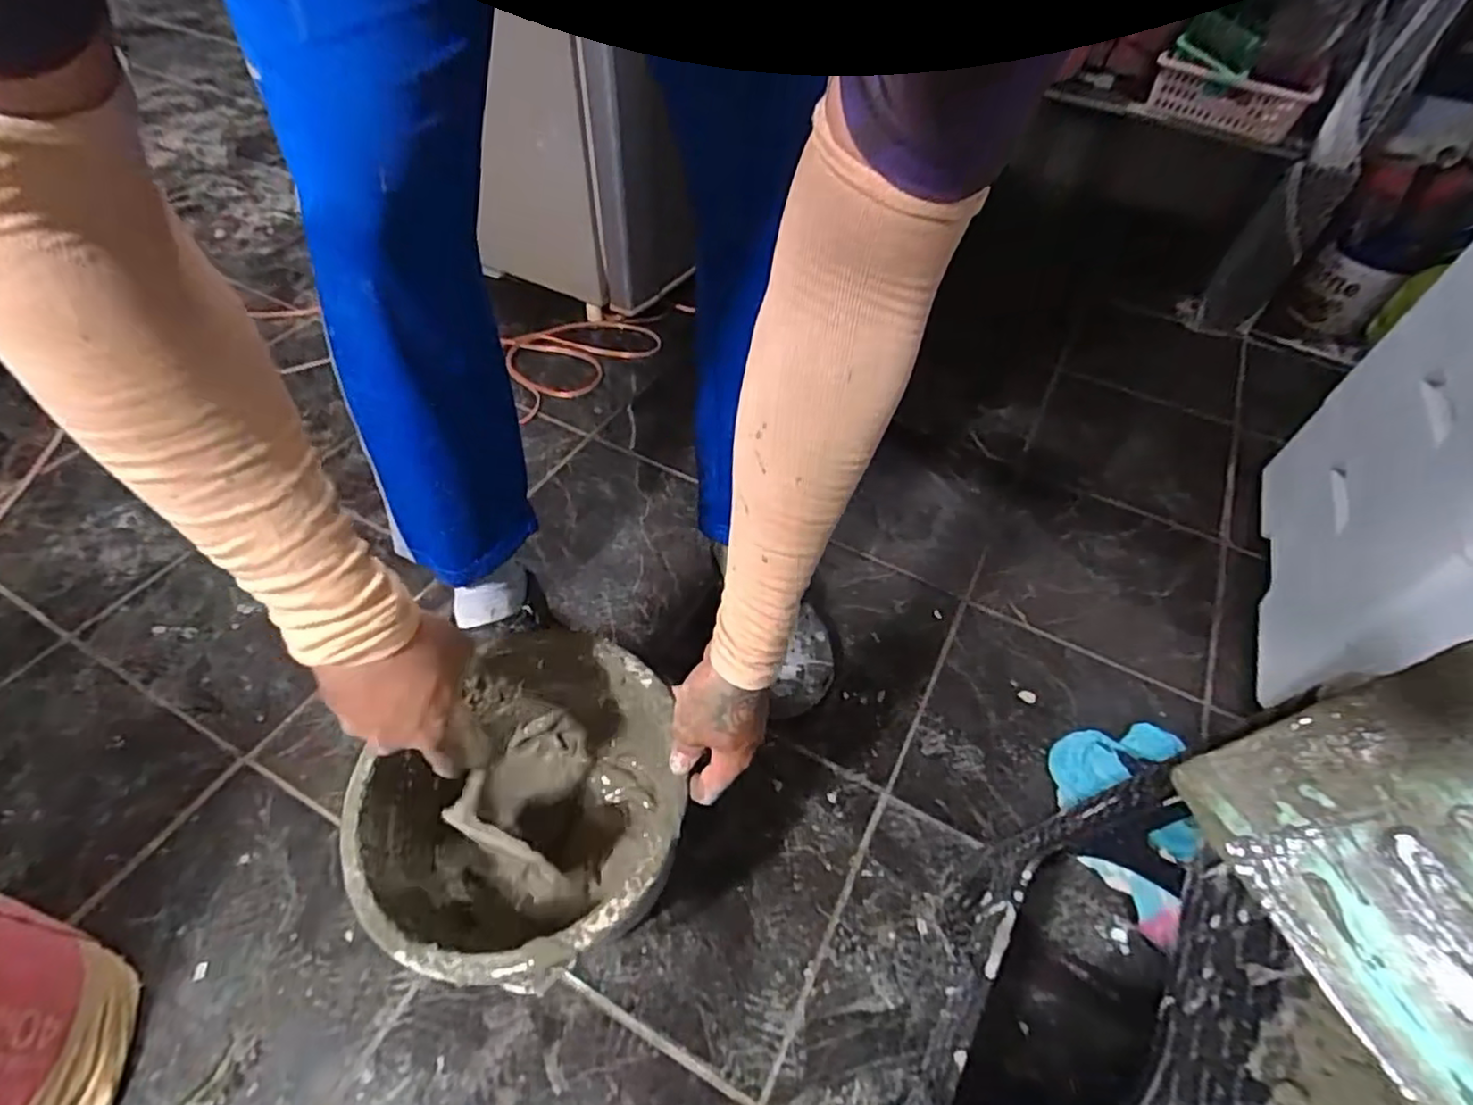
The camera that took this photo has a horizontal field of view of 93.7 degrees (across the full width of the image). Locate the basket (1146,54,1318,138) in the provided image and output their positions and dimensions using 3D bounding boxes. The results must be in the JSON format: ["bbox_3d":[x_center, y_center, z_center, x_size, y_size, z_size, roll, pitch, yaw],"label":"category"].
[{"bbox_3d":[0.830,-0.777,1.178,0.244,0.070,0.109,32,55,20],"label":"basket"}]

